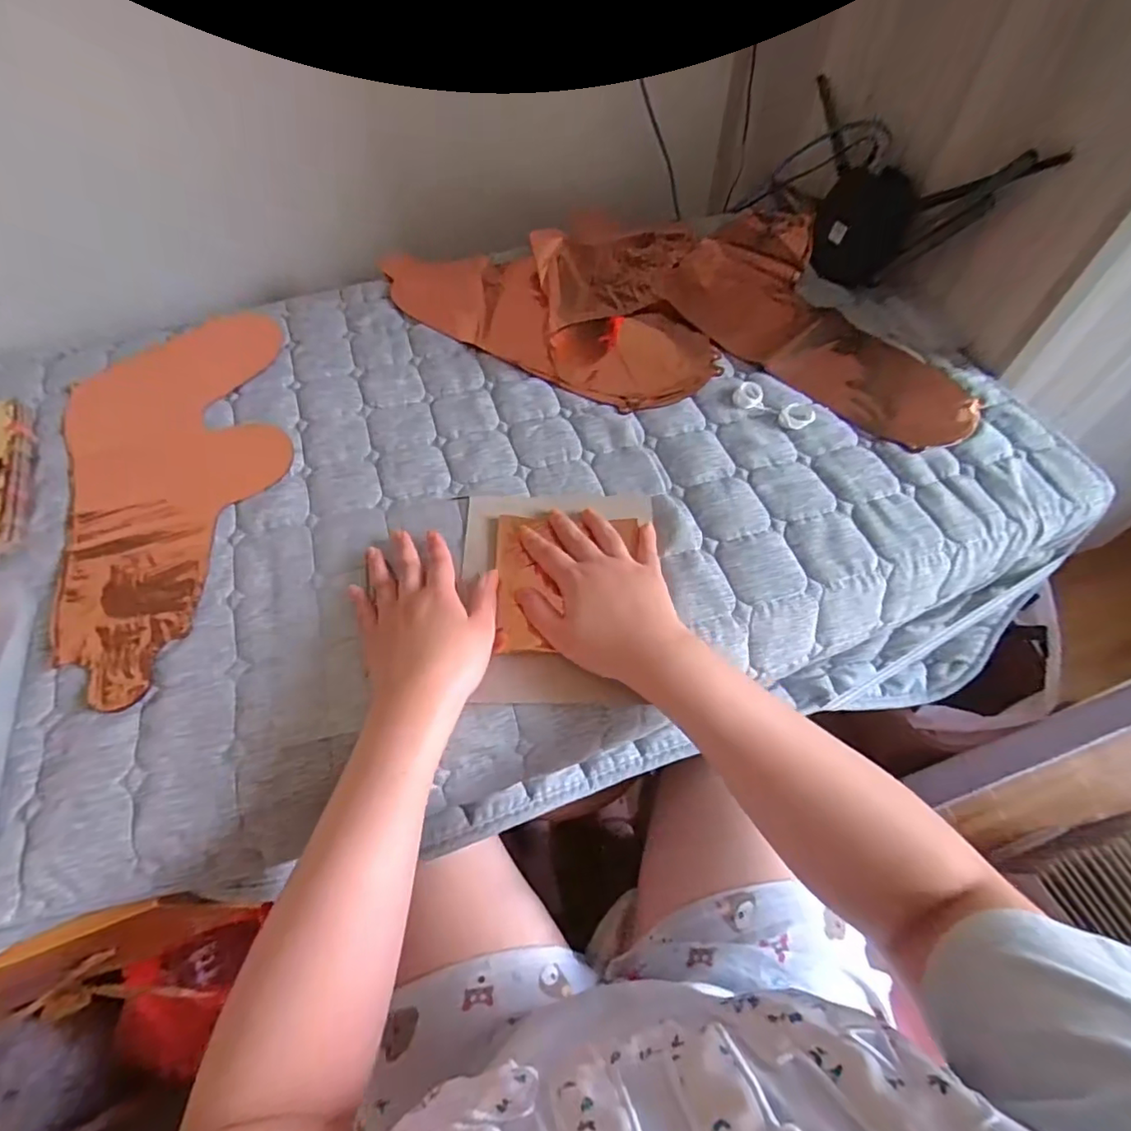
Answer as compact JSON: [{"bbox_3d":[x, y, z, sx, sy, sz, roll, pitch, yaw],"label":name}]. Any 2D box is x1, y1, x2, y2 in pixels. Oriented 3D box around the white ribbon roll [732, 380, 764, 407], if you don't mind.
[{"bbox_3d":[0.185,-0.172,0.563,0.027,0.012,0.031,20,62,12],"label":"white ribbon roll"}]

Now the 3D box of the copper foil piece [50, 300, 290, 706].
[{"bbox_3d":[-0.375,-0.089,0.534,0.201,0.011,0.450,-14,59,-8],"label":"copper foil piece"}]

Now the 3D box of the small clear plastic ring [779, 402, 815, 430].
[{"bbox_3d":[0.228,-0.149,0.546,0.031,0.017,0.031,0,59,1],"label":"small clear plastic ring"}]

